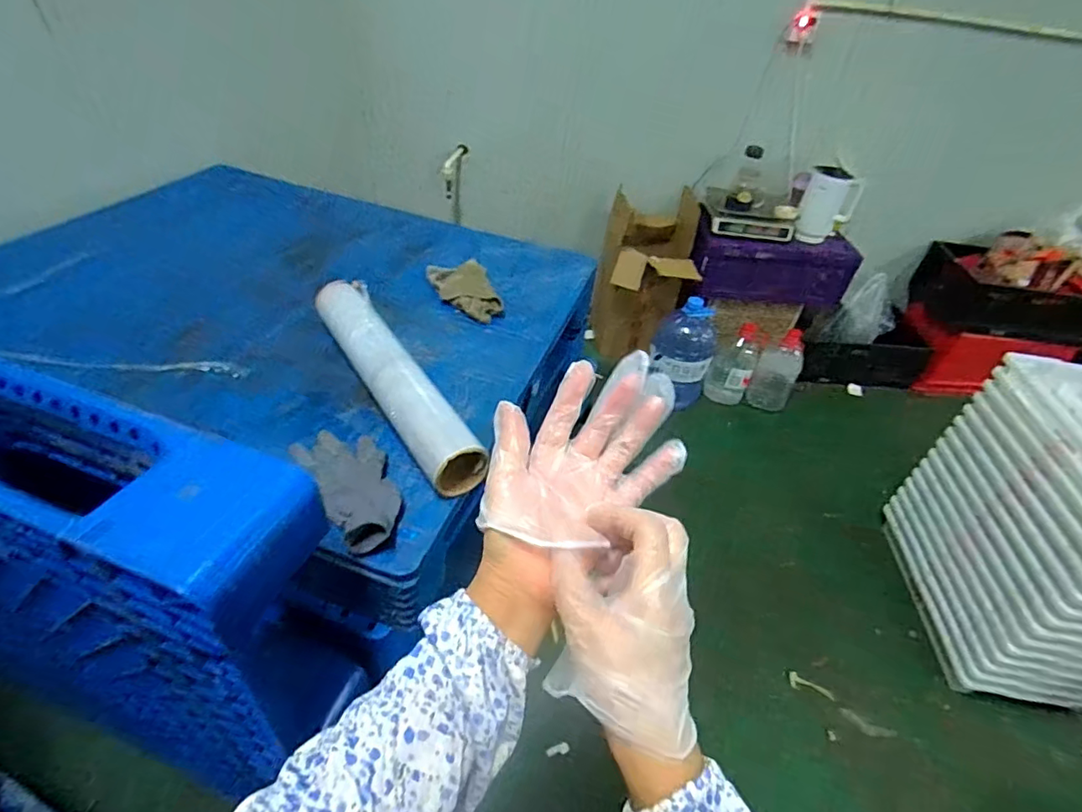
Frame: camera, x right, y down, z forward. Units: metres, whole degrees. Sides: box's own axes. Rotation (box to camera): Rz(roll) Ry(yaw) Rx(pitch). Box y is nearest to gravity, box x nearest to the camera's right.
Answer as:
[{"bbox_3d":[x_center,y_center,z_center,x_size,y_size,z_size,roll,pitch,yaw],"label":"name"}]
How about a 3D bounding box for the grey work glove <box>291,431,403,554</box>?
[{"bbox_3d":[-0.267,0.099,0.760,0.109,0.044,0.245,-24,50,-30],"label":"grey work glove"}]

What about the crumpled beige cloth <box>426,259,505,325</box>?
[{"bbox_3d":[-0.162,-0.254,1.186,0.130,0.031,0.217,-12,45,-20],"label":"crumpled beige cloth"}]

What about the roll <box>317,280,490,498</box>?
[{"bbox_3d":[-0.260,-0.060,0.898,0.091,0.076,0.541,-20,48,-27],"label":"roll"}]

